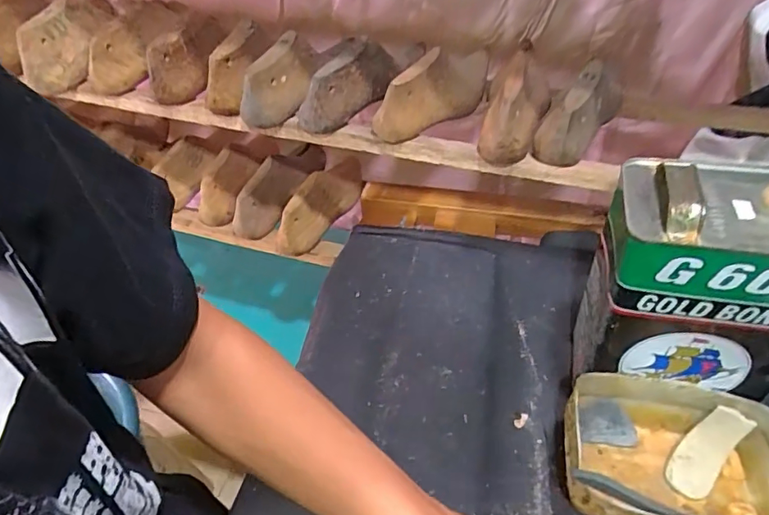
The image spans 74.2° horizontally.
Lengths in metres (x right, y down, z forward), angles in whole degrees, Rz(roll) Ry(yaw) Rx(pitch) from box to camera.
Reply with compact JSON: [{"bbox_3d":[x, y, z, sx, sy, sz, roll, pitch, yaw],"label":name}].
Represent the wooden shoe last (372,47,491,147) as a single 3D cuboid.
[{"bbox_3d":[0.073,-0.220,0.626,0.069,0.080,0.227,23,49,20],"label":"wooden shoe last"}]

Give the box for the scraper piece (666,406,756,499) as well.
[{"bbox_3d":[0.299,0.180,0.472,0.091,0.017,0.036,-48,57,-5],"label":"scraper piece"}]

